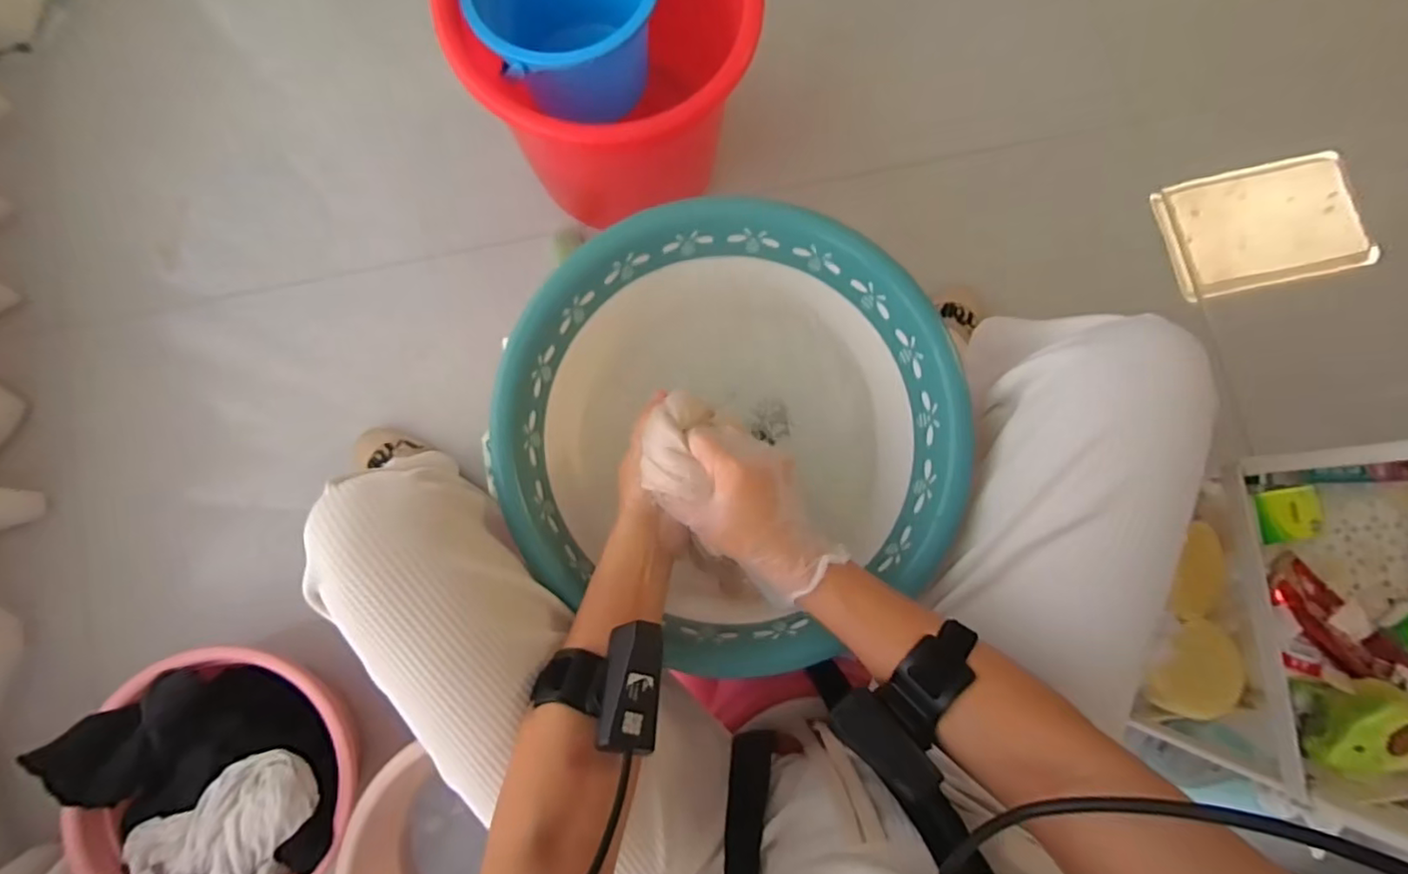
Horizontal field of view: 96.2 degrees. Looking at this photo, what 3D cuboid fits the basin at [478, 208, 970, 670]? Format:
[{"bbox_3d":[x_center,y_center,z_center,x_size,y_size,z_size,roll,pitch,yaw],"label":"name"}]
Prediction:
[{"bbox_3d":[0.015,-0.010,0.561,0.354,0.146,0.338,0,82,-2],"label":"basin"}]

